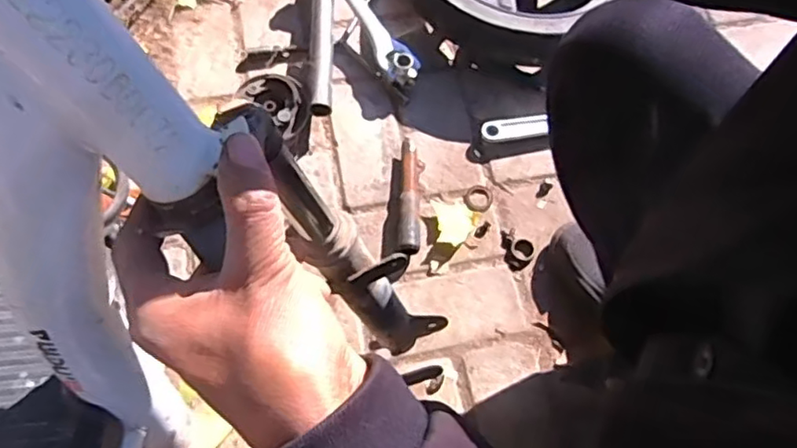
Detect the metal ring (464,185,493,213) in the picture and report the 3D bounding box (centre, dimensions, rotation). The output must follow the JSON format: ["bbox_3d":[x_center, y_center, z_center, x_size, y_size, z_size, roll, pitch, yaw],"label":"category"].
[{"bbox_3d":[0.105,-0.033,0.802,0.036,0.005,0.038,1,68,-2],"label":"metal ring"}]

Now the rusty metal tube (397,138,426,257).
[{"bbox_3d":[0.016,-0.039,0.776,0.027,0.030,0.163,4,68,-1],"label":"rusty metal tube"}]

